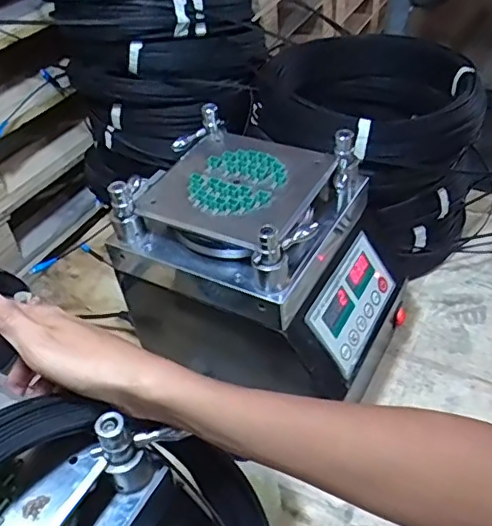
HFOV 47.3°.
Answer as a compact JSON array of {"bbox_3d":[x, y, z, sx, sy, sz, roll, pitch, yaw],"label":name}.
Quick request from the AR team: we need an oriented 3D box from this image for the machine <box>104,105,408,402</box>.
[{"bbox_3d":[0.027,0.014,0.679,0.281,0.277,0.214,18,48,24],"label":"machine"}]

